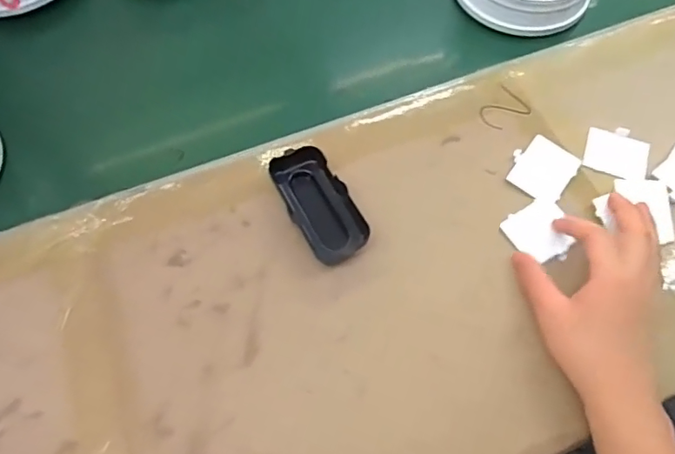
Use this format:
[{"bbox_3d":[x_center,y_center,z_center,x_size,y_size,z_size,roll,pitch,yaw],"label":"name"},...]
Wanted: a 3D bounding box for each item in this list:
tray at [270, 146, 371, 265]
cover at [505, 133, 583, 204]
[{"bbox_3d":[-0.016,-0.020,0.428,0.050,0.018,0.104,-28,69,-13],"label":"tray"},{"bbox_3d":[0.190,-0.054,0.457,0.053,0.006,0.059,35,70,15],"label":"cover"}]

